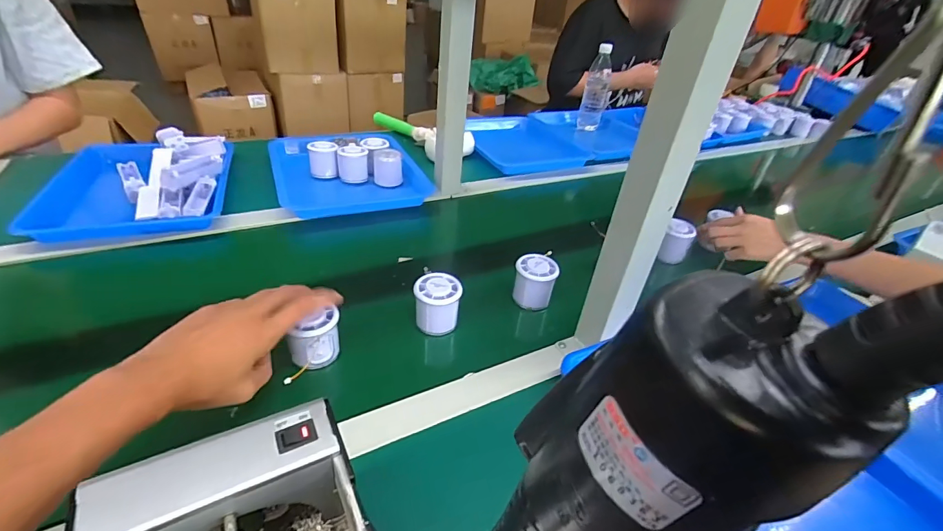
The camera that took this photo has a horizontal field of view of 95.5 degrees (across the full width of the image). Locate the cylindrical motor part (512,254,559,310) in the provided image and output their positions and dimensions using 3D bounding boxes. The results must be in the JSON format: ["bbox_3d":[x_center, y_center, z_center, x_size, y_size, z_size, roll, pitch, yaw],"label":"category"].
[{"bbox_3d":[0.086,0.022,0.590,0.053,0.059,0.048,10,35,4],"label":"cylindrical motor part"}]

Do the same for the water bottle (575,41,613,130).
[{"bbox_3d":[0.370,-0.509,1.273,0.077,0.244,0.076,13,36,8],"label":"water bottle"}]

